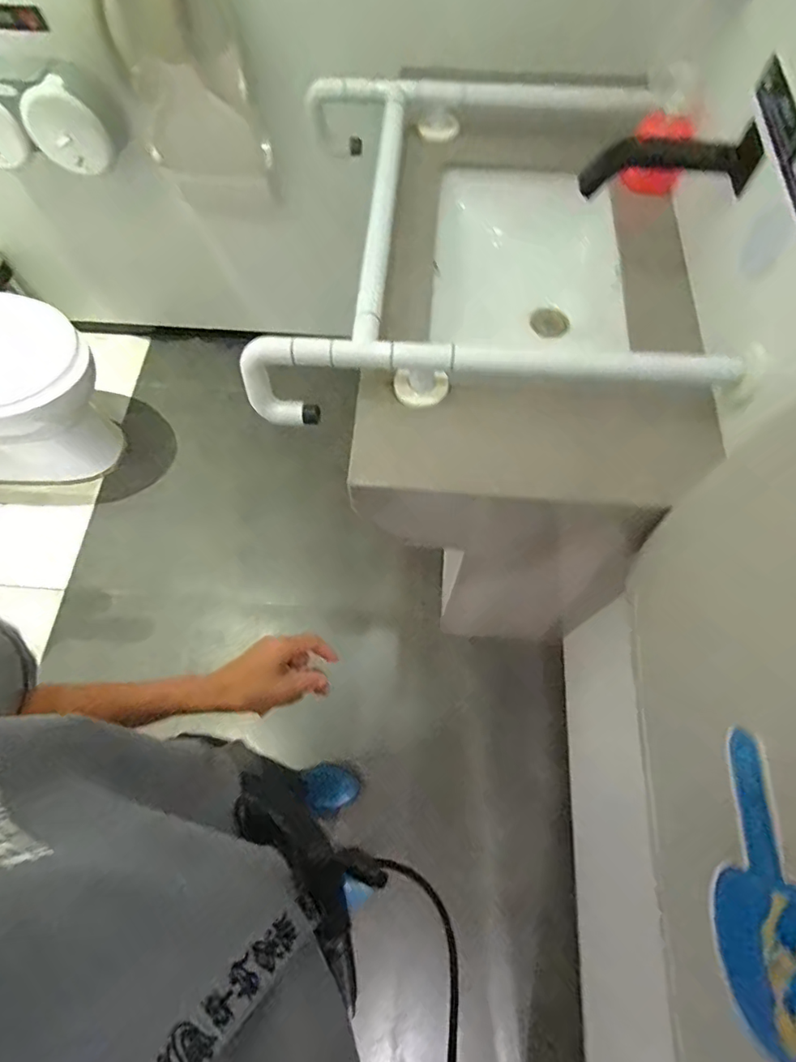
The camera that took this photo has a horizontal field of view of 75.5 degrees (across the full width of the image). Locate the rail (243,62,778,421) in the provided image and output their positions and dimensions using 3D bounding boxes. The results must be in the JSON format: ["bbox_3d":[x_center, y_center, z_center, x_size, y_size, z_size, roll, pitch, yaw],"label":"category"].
[{"bbox_3d":[0.131,-0.489,0.838,0.673,0.139,0.685,2,67,0],"label":"rail"}]

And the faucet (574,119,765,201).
[{"bbox_3d":[0.371,-0.496,0.708,0.210,0.067,0.087,-2,67,-1],"label":"faucet"}]

